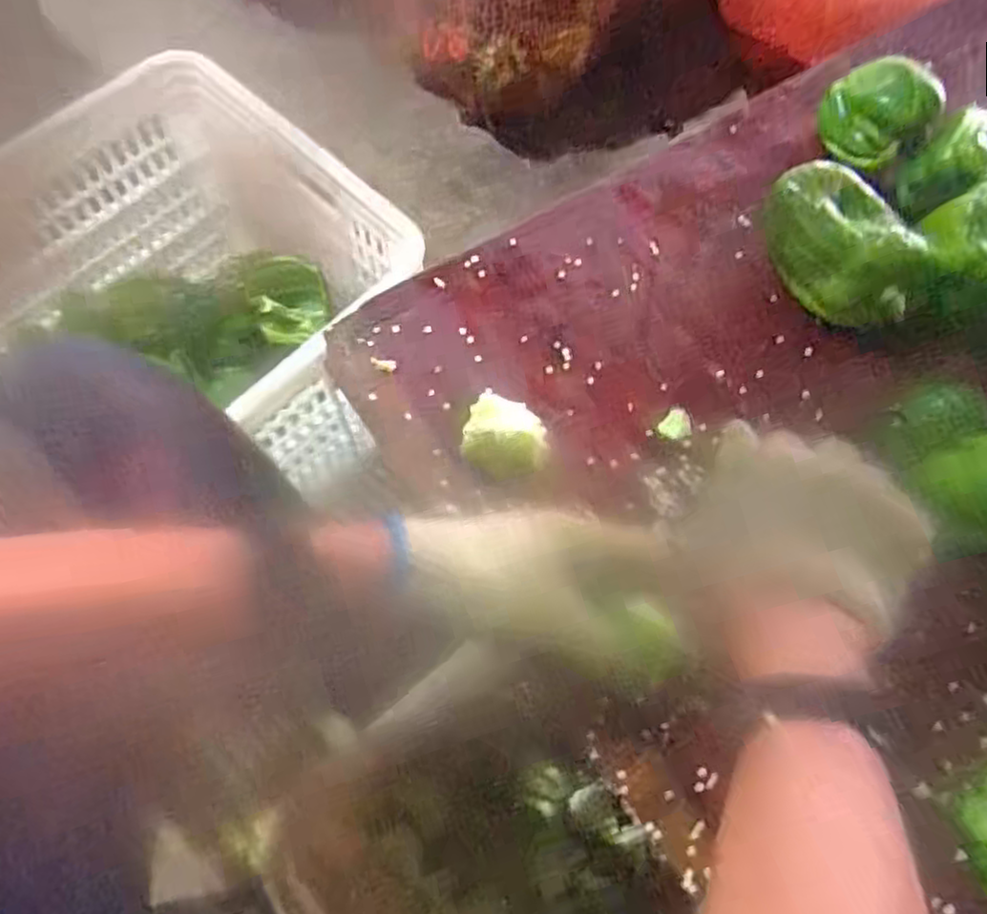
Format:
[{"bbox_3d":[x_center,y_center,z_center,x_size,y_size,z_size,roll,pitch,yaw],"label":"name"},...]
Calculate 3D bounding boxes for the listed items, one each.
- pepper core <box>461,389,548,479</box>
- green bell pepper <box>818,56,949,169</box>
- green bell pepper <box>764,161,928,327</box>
[{"bbox_3d":[0.007,-0.009,0.442,0.051,0.035,0.043,21,69,6],"label":"pepper core"},{"bbox_3d":[0.285,-0.255,0.529,0.080,0.049,0.068,37,71,12],"label":"green bell pepper"},{"bbox_3d":[0.233,-0.145,0.483,0.097,0.066,0.095,8,68,1],"label":"green bell pepper"}]

